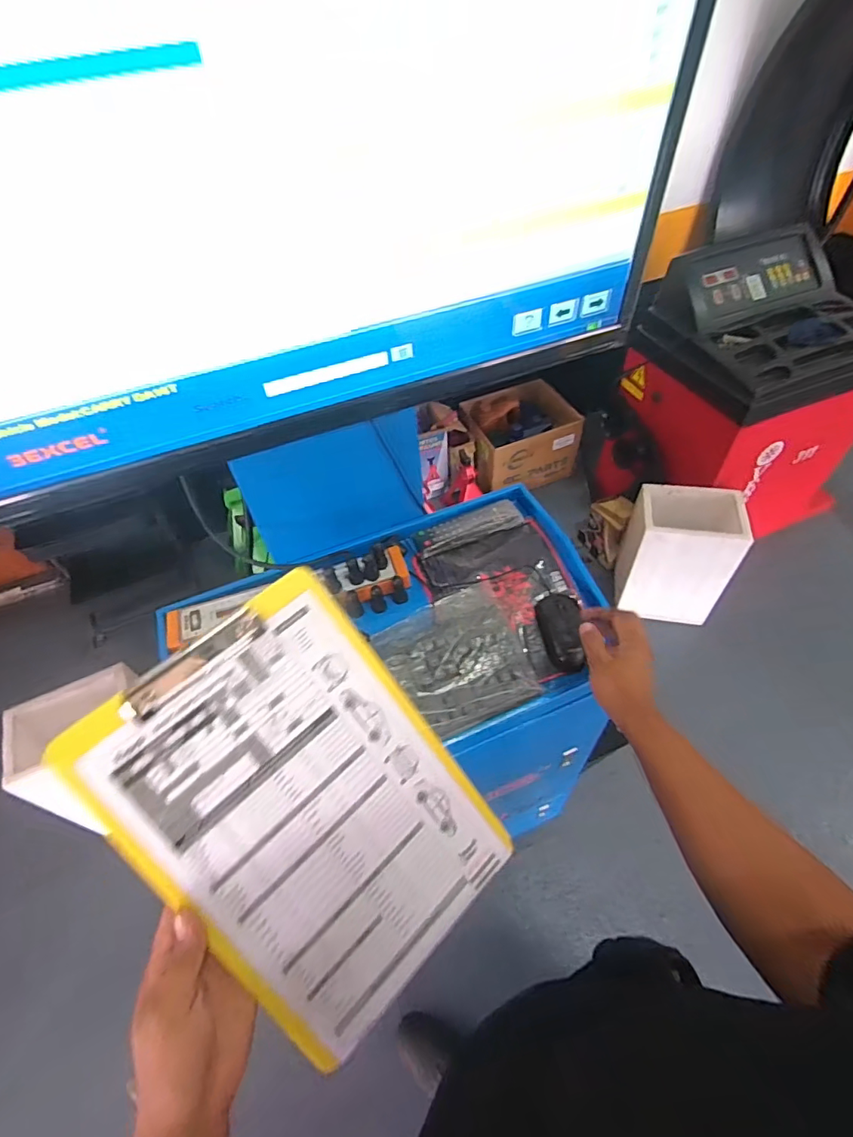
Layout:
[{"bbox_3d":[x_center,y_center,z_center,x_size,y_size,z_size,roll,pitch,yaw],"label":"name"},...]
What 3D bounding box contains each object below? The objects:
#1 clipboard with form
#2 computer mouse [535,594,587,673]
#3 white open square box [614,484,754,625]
[{"bbox_3d":[-0.092,0.199,0.431,0.229,0.008,0.336,-38,98,-23],"label":"clipboard with form"},{"bbox_3d":[0.196,0.089,0.722,0.061,0.037,0.111,-6,66,-4],"label":"computer mouse"},{"bbox_3d":[0.805,-0.039,1.659,0.305,0.410,0.231,7,52,7],"label":"white open square box"}]

